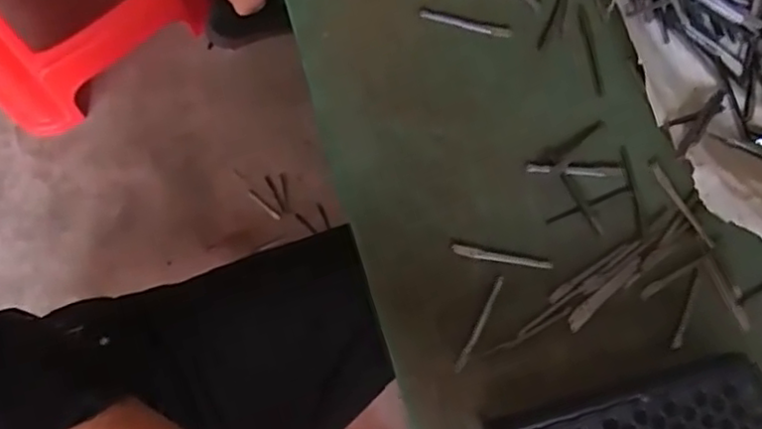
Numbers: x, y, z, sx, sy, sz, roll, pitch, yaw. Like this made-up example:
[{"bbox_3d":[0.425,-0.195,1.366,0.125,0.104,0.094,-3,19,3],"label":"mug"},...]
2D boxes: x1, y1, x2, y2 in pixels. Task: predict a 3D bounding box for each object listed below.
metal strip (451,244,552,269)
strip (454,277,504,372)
[{"bbox_3d":[0.079,0.028,0.429,0.065,0.004,0.007,10,78,1],"label":"metal strip"},{"bbox_3d":[0.064,0.070,0.421,0.005,0.004,0.066,27,78,4],"label":"strip"}]

